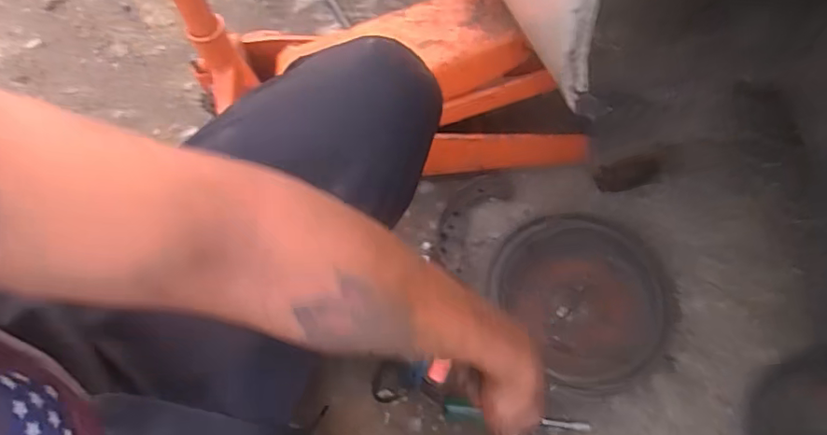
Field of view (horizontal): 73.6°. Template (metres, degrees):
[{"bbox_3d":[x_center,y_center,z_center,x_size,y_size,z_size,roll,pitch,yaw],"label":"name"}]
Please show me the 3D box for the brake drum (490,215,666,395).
[{"bbox_3d":[0.225,0.106,0.729,0.201,0.055,0.220,0,63,0],"label":"brake drum"}]

